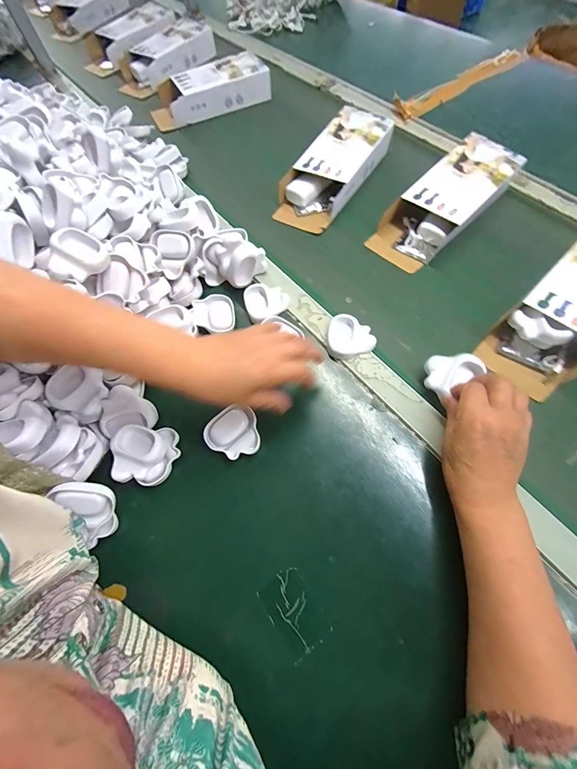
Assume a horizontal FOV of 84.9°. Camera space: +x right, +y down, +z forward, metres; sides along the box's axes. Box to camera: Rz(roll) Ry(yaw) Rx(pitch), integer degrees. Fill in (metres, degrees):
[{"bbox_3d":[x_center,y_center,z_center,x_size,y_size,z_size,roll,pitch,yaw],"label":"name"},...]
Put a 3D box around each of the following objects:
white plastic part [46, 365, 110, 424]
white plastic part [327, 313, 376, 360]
[{"bbox_3d":[-0.242,0.009,0.365,0.060,0.031,0.052,27,69,9],"label":"white plastic part"},{"bbox_3d":[0.080,-0.066,0.419,0.062,0.015,0.061,1,67,-1],"label":"white plastic part"}]

